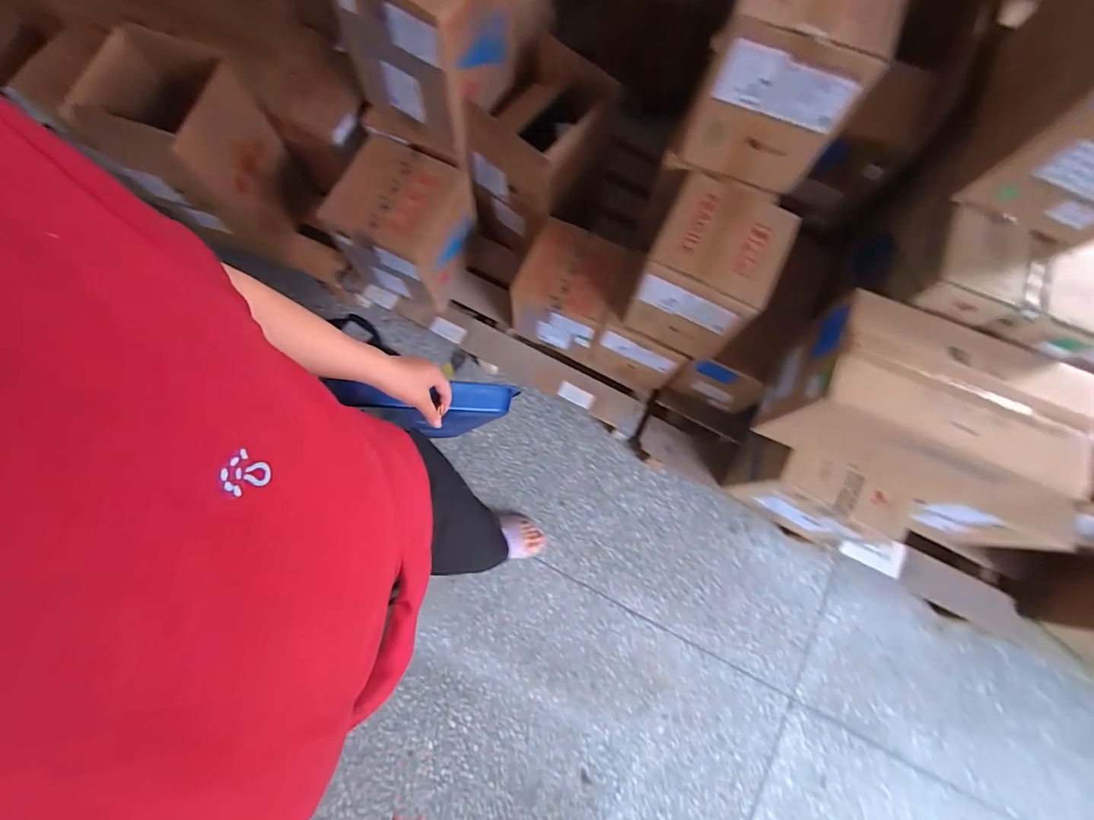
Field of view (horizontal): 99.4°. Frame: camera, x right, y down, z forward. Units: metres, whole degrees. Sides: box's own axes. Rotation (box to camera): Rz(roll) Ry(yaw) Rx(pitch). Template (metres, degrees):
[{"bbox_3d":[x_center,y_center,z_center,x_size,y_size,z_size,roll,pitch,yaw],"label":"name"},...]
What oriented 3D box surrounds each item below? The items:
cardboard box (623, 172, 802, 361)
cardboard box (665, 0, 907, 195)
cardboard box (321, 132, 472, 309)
[{"bbox_3d":[0.297,-0.259,0.890,0.205,0.243,0.212,26,80,4],"label":"cardboard box"},{"bbox_3d":[0.358,-0.529,0.728,0.201,0.247,0.218,17,80,2],"label":"cardboard box"},{"bbox_3d":[-0.336,-0.419,1.133,0.276,0.321,0.270,22,80,3],"label":"cardboard box"}]

